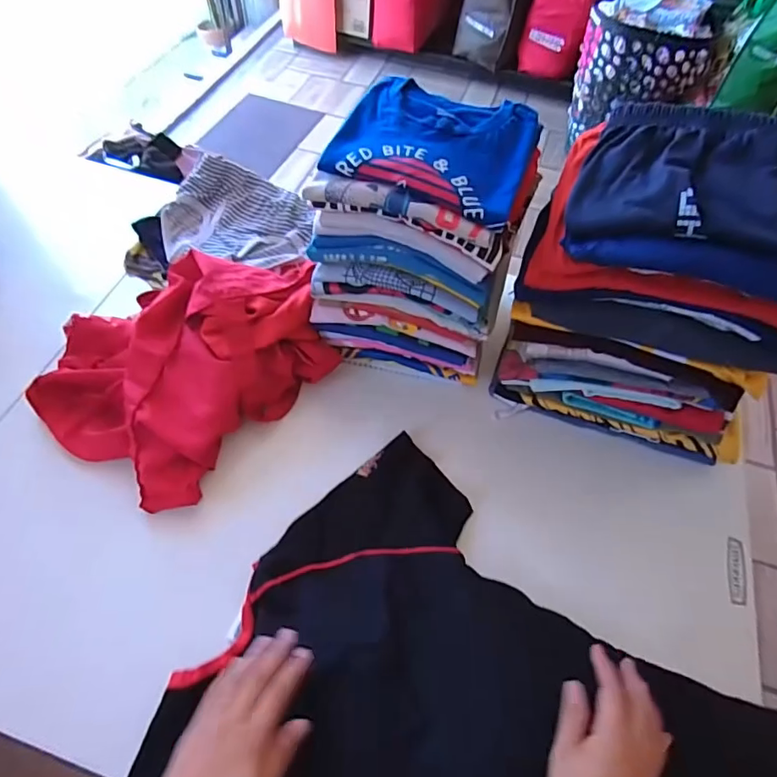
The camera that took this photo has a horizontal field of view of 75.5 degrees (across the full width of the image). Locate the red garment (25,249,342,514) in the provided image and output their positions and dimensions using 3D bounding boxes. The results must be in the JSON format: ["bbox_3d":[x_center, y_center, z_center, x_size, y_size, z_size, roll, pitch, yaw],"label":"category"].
[{"bbox_3d":[-0.244,-0.047,0.616,0.255,0.117,0.327,37,63,18],"label":"red garment"}]

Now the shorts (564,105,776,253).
[{"bbox_3d":[0.299,-0.176,0.435,0.246,0.073,0.148,23,59,10],"label":"shorts"}]

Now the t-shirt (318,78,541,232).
[{"bbox_3d":[0.047,-0.245,0.503,0.187,0.026,0.153,18,59,8],"label":"t-shirt"}]

